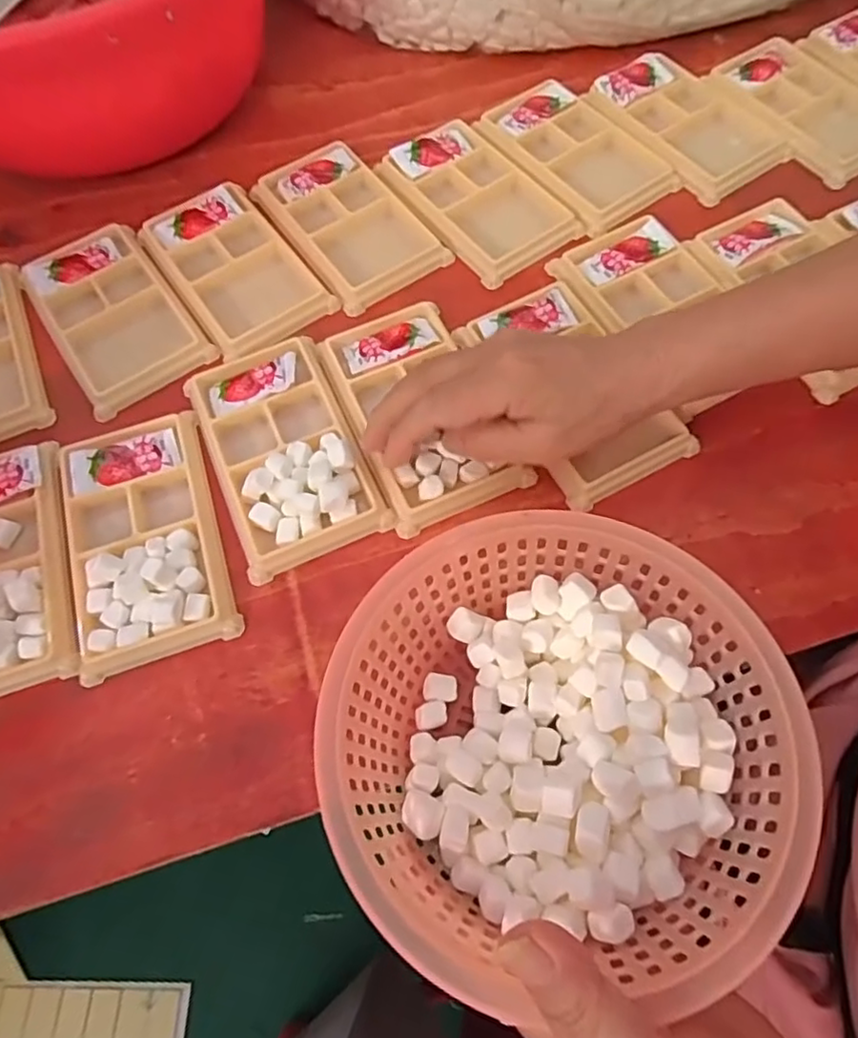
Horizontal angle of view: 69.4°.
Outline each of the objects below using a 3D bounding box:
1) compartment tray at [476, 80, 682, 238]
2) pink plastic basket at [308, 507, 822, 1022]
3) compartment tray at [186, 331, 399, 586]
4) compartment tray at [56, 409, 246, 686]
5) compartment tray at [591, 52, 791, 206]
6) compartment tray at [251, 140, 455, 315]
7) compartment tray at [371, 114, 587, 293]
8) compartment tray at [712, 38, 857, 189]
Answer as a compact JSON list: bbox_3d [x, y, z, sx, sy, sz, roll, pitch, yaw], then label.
[{"bbox_3d":[0.104,-0.257,0.441,0.080,0.020,0.130,-36,71,-12],"label":"compartment tray"},{"bbox_3d":[0.045,0.081,0.248,0.167,0.070,0.160,-9,68,-2],"label":"pink plastic basket"},{"bbox_3d":[-0.080,-0.042,0.339,0.076,0.018,0.130,-23,69,-7],"label":"compartment tray"},{"bbox_3d":[-0.150,0.007,0.323,0.076,0.020,0.130,-18,68,-5],"label":"compartment tray"},{"bbox_3d":[0.185,-0.286,0.445,0.079,0.013,0.132,-32,70,-11],"label":"compartment tray"},{"bbox_3d":[-0.054,-0.200,0.422,0.076,0.021,0.131,-32,70,-11],"label":"compartment tray"},{"bbox_3d":[0.028,-0.222,0.428,0.079,0.020,0.141,-35,71,-12],"label":"compartment tray"},{"bbox_3d":[0.275,-0.298,0.448,0.079,0.010,0.133,-31,70,-10],"label":"compartment tray"}]

